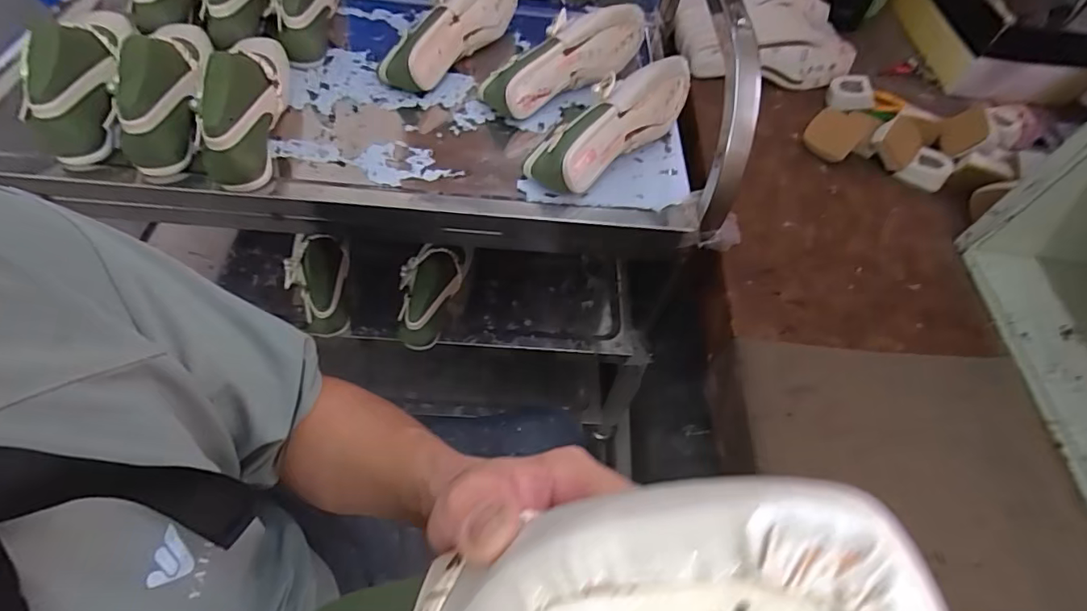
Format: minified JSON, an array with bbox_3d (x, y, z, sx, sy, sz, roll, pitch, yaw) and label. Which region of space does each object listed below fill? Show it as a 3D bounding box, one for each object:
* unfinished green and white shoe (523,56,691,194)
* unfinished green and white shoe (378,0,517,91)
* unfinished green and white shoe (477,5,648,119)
[{"bbox_3d":[0.085,-0.212,0.590,0.233,0.084,0.076,-37,68,-26],"label":"unfinished green and white shoe"},{"bbox_3d":[-0.113,-0.371,0.681,0.074,0.088,0.233,32,59,14],"label":"unfinished green and white shoe"},{"bbox_3d":[0.037,-0.321,0.663,0.241,0.087,0.076,-34,66,-25],"label":"unfinished green and white shoe"}]

